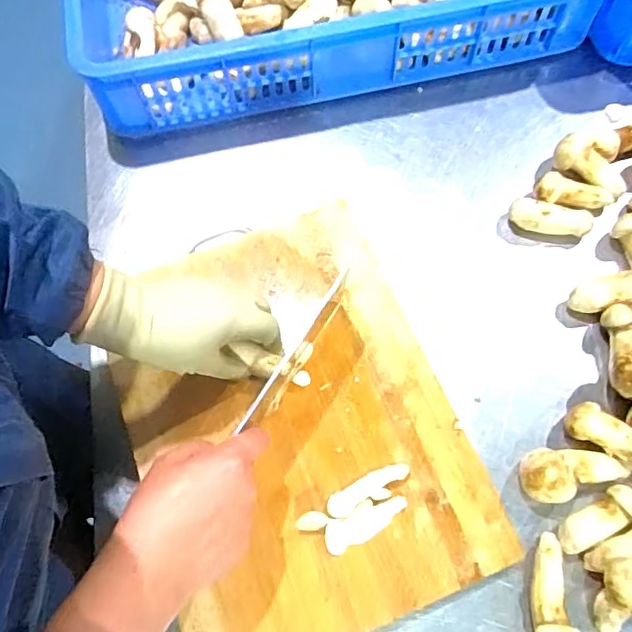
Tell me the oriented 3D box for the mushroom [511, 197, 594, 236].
[{"bbox_3d":[0.240,-0.097,0.577,0.079,0.028,0.029,18,70,10],"label":"mushroom"}]

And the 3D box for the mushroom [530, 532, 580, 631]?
[{"bbox_3d":[0.187,0.225,0.446,0.034,0.030,0.092,4,68,4],"label":"mushroom"}]

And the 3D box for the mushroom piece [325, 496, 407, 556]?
[{"bbox_3d":[0.041,0.170,0.463,0.073,0.015,0.026,-27,69,-8],"label":"mushroom piece"}]

